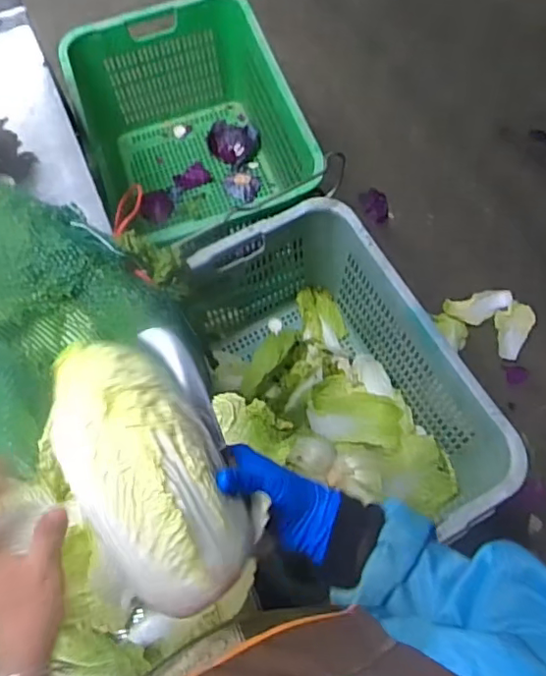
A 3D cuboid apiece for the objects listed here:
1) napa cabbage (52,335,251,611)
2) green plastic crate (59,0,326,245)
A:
[{"bbox_3d":[-0.096,0.093,0.412,0.117,0.082,0.200,-25,86,-16],"label":"napa cabbage"},{"bbox_3d":[-0.172,-0.426,1.329,0.418,0.335,0.644,-19,67,-6],"label":"green plastic crate"}]

